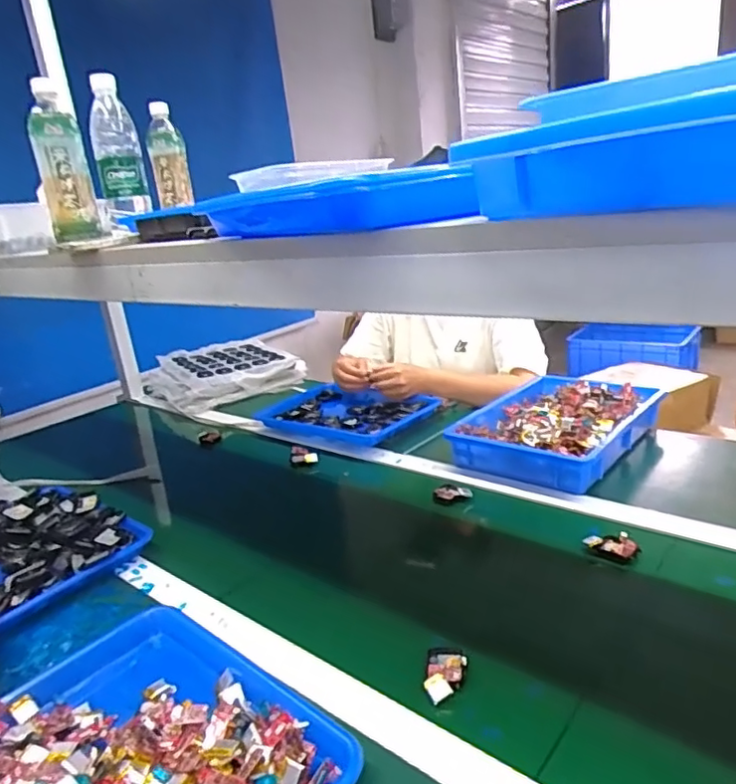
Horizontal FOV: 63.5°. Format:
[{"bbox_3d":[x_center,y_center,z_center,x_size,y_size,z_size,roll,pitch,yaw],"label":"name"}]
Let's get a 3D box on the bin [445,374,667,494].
[{"bbox_3d":[0.323,0.057,1.018,0.265,0.063,0.337,6,20,39],"label":"bin"}]

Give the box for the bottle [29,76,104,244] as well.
[{"bbox_3d":[-0.414,-0.313,0.809,0.060,0.210,0.076,-13,16,-19],"label":"bottle"}]

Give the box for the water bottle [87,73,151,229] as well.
[{"bbox_3d":[-0.358,-0.346,0.841,0.058,0.186,0.058,-10,15,-10],"label":"water bottle"}]

